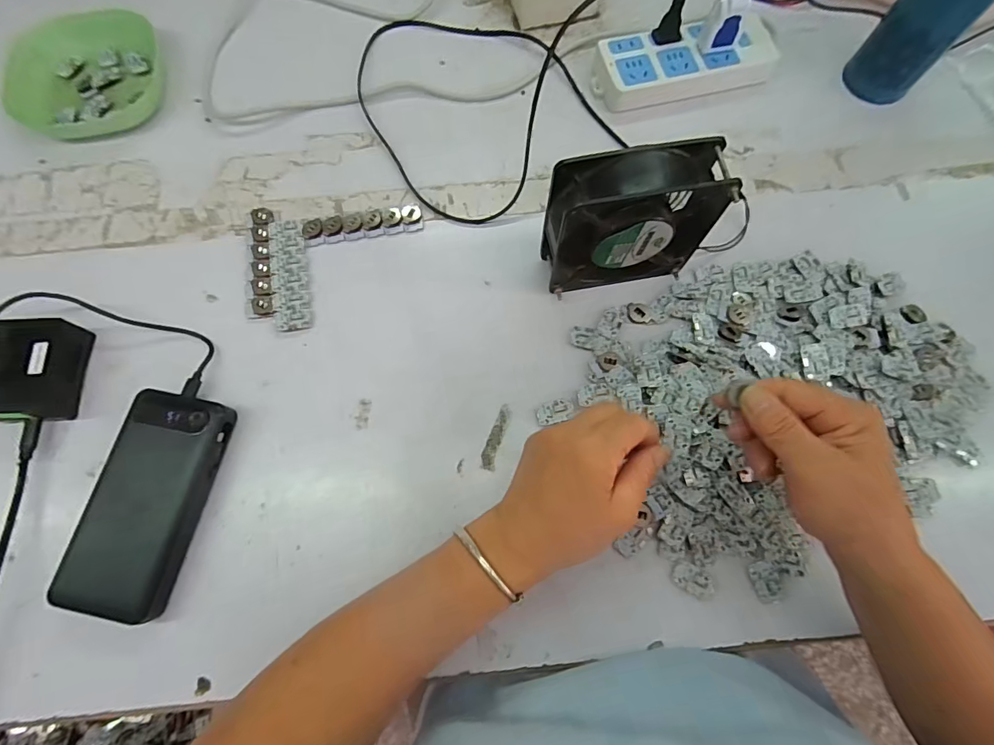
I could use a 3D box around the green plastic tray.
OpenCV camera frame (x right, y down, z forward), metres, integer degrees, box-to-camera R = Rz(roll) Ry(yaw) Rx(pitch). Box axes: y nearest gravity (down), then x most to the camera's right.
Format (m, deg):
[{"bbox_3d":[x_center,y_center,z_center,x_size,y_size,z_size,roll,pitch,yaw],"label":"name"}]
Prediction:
[{"bbox_3d":[-0.413,-0.296,0.459,0.139,0.032,0.120,-9,73,-2],"label":"green plastic tray"}]

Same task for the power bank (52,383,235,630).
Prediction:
[{"bbox_3d":[-0.254,0.092,0.339,0.070,0.027,0.152,11,74,4],"label":"power bank"}]

